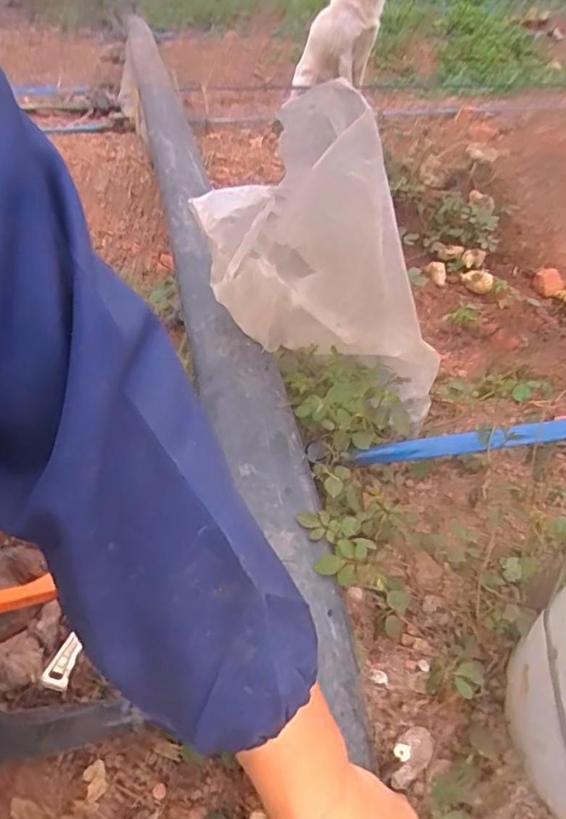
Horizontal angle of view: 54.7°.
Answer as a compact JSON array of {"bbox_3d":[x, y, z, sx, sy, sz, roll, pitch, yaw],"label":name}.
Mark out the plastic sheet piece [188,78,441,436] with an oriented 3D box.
[{"bbox_3d":[0.039,-0.156,0.628,0.285,0.352,0.138,17,43,19],"label":"plastic sheet piece"}]

